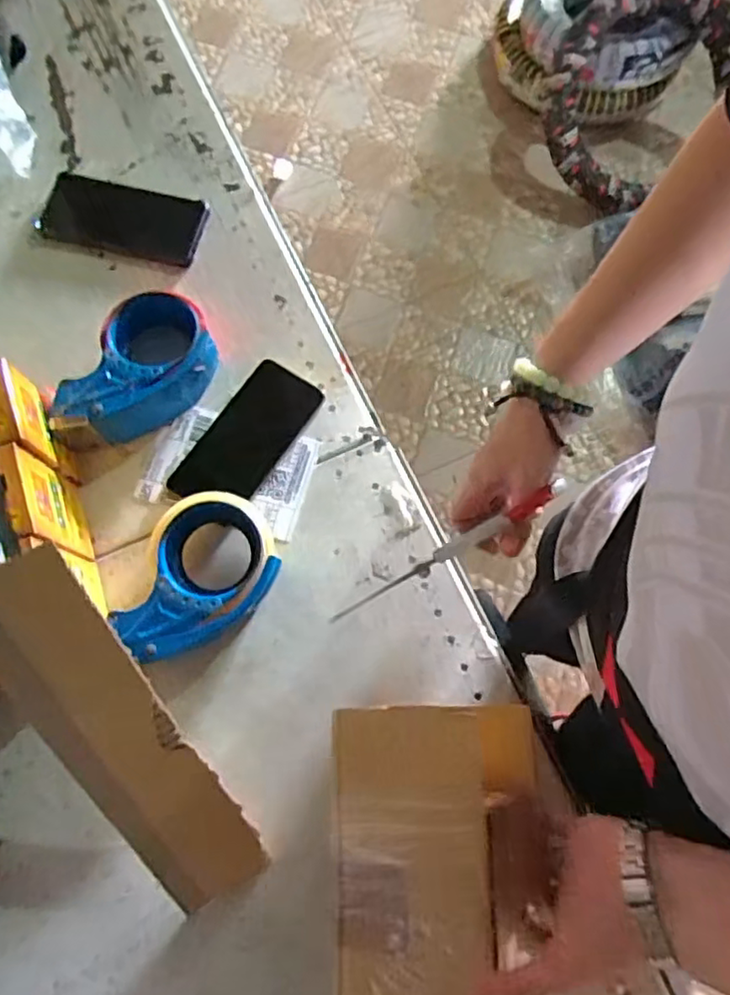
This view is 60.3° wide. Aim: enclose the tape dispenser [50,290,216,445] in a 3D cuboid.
[{"bbox_3d":[-0.213,-0.116,0.572,0.155,0.059,0.097,-30,76,-10],"label":"tape dispenser"}]

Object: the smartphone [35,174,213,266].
[{"bbox_3d":[-0.248,-0.288,0.637,0.165,0.014,0.084,15,73,3],"label":"smartphone"}]

